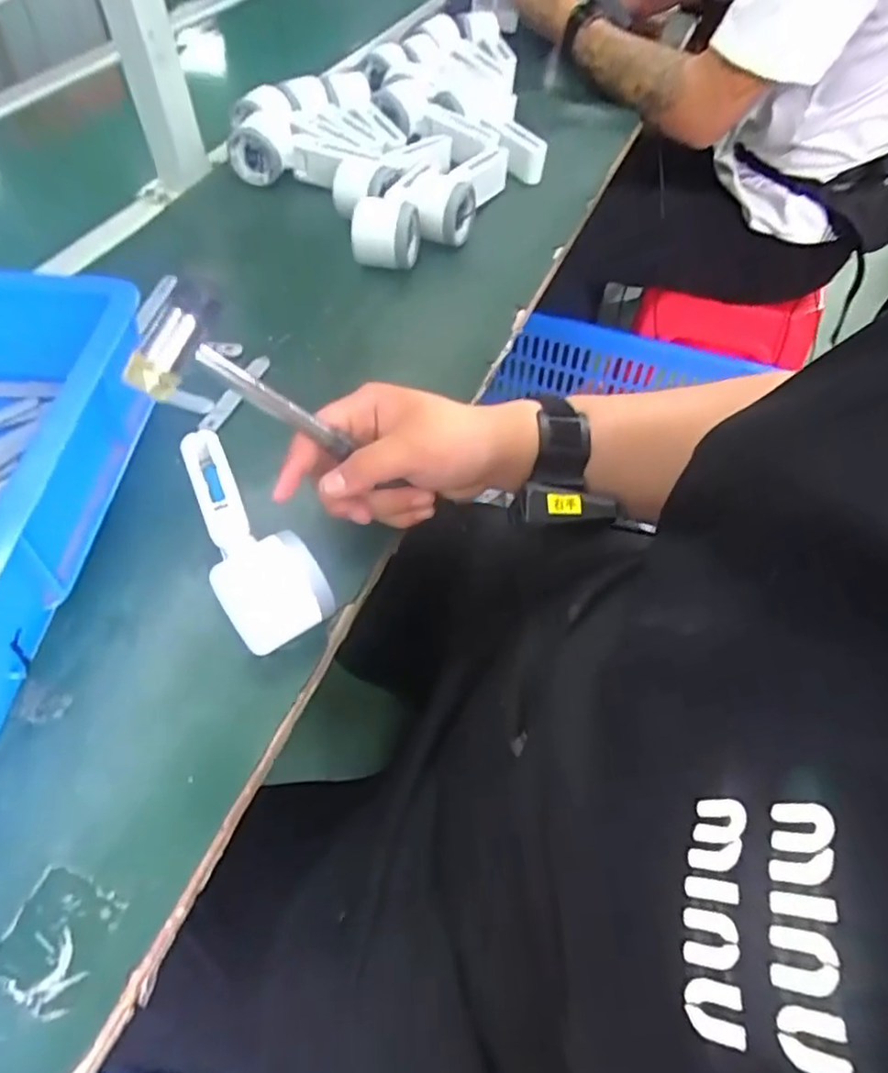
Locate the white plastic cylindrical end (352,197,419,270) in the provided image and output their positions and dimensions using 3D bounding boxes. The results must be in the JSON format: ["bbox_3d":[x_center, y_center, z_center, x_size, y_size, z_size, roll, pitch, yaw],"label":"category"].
[{"bbox_3d":[-0.055,-0.288,0.611,0.059,0.052,0.045,4,53,2],"label":"white plastic cylindrical end"}]

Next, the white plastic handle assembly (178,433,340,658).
[{"bbox_3d":[-0.128,0.001,0.416,0.056,0.053,0.161,-25,57,-18],"label":"white plastic handle assembly"}]

